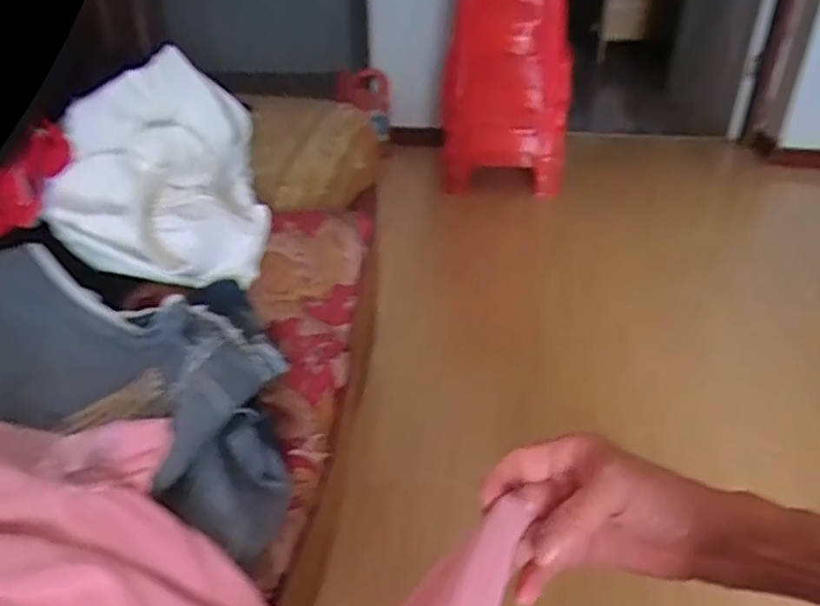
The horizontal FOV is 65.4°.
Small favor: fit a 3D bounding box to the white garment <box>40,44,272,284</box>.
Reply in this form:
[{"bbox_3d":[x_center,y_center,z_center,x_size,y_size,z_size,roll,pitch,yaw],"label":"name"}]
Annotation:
[{"bbox_3d":[-0.245,-0.130,0.613,0.190,0.154,0.189,-10,33,-16],"label":"white garment"}]

